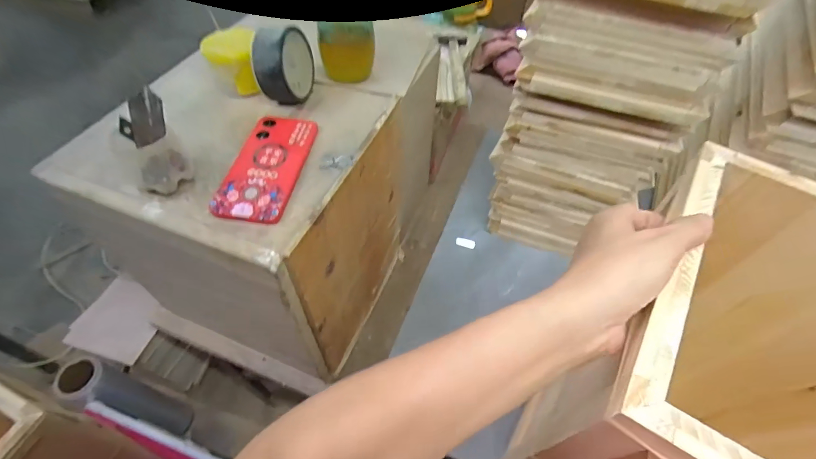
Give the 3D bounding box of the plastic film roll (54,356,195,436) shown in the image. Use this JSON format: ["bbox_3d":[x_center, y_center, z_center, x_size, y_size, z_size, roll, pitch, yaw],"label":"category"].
[{"bbox_3d":[-0.747,0.465,1.093,0.105,0.475,0.098,0,54,-1],"label":"plastic film roll"}]

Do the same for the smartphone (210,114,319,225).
[{"bbox_3d":[-0.166,-0.079,0.471,0.080,0.012,0.168,7,54,4],"label":"smartphone"}]

